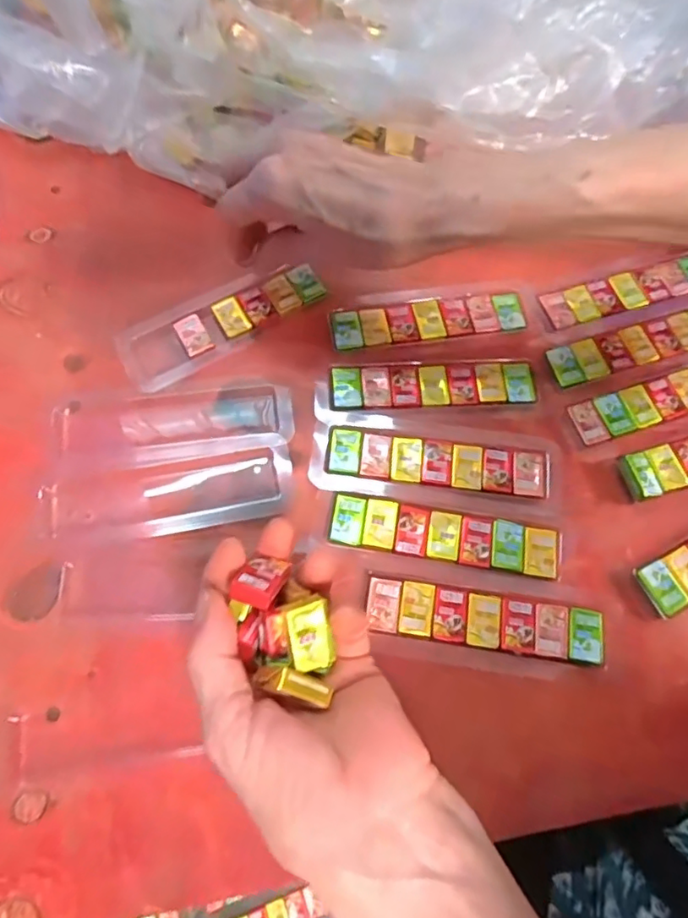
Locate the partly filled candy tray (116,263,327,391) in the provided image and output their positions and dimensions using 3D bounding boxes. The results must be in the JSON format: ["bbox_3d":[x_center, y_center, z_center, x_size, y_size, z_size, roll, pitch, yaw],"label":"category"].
[{"bbox_3d":[-0.074,-0.086,0.336,0.125,0.006,0.043,-27,74,-11],"label":"partly filled candy tray"}]

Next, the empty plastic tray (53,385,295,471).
[{"bbox_3d":[-0.095,-0.019,0.314,0.130,0.006,0.044,-4,71,-4],"label":"empty plastic tray"}]

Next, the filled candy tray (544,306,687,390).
[{"bbox_3d":[0.183,-0.072,0.344,0.125,0.005,0.030,-17,72,-8],"label":"filled candy tray"}]

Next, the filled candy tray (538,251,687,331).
[{"bbox_3d":[0.183,-0.110,0.355,0.123,0.004,0.030,-16,72,-8],"label":"filled candy tray"}]

